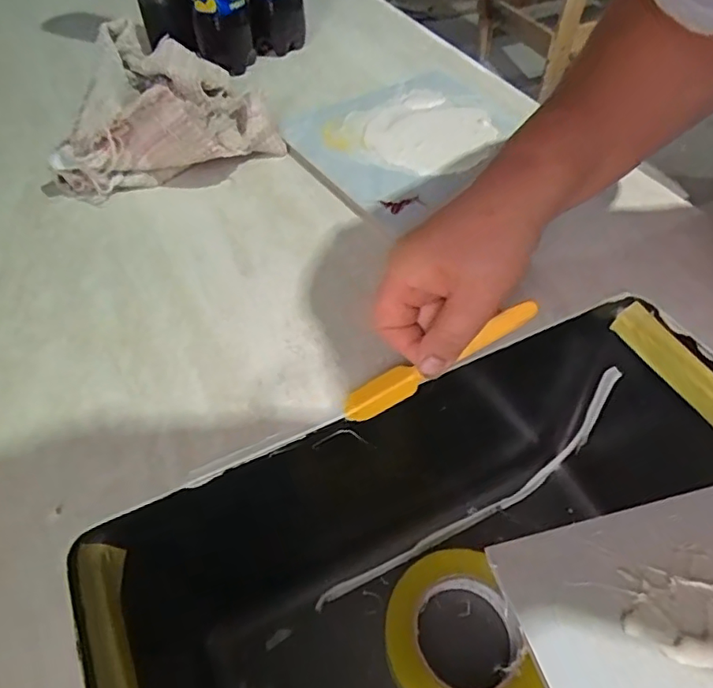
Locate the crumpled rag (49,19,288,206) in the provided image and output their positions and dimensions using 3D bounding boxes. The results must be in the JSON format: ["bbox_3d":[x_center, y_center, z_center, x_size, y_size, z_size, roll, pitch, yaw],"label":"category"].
[{"bbox_3d":[-0.154,-0.210,0.497,0.172,0.071,0.182,2,52,2],"label":"crumpled rag"}]

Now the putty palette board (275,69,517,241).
[{"bbox_3d":[0.050,-0.190,0.519,0.198,0.012,0.190,-30,58,-21],"label":"putty palette board"}]

